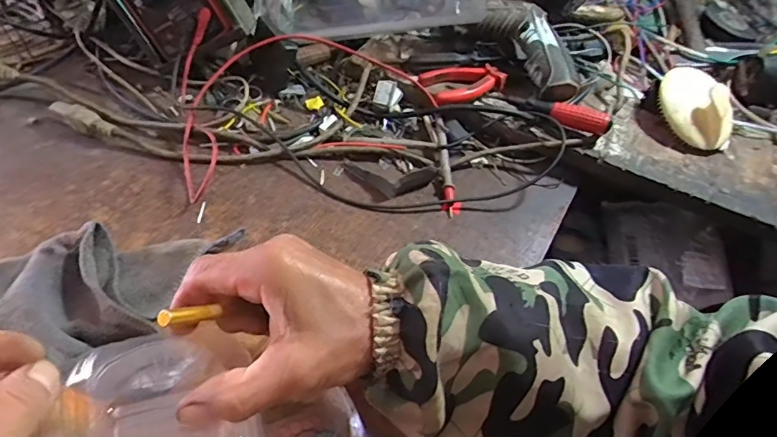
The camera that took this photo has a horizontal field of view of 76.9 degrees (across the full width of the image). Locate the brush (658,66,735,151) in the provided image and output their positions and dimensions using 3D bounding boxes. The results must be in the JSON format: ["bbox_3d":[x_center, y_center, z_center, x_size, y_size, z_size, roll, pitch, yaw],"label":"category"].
[{"bbox_3d":[0.319,-0.119,0.515,0.062,0.044,0.091,-9,54,-12],"label":"brush"}]

